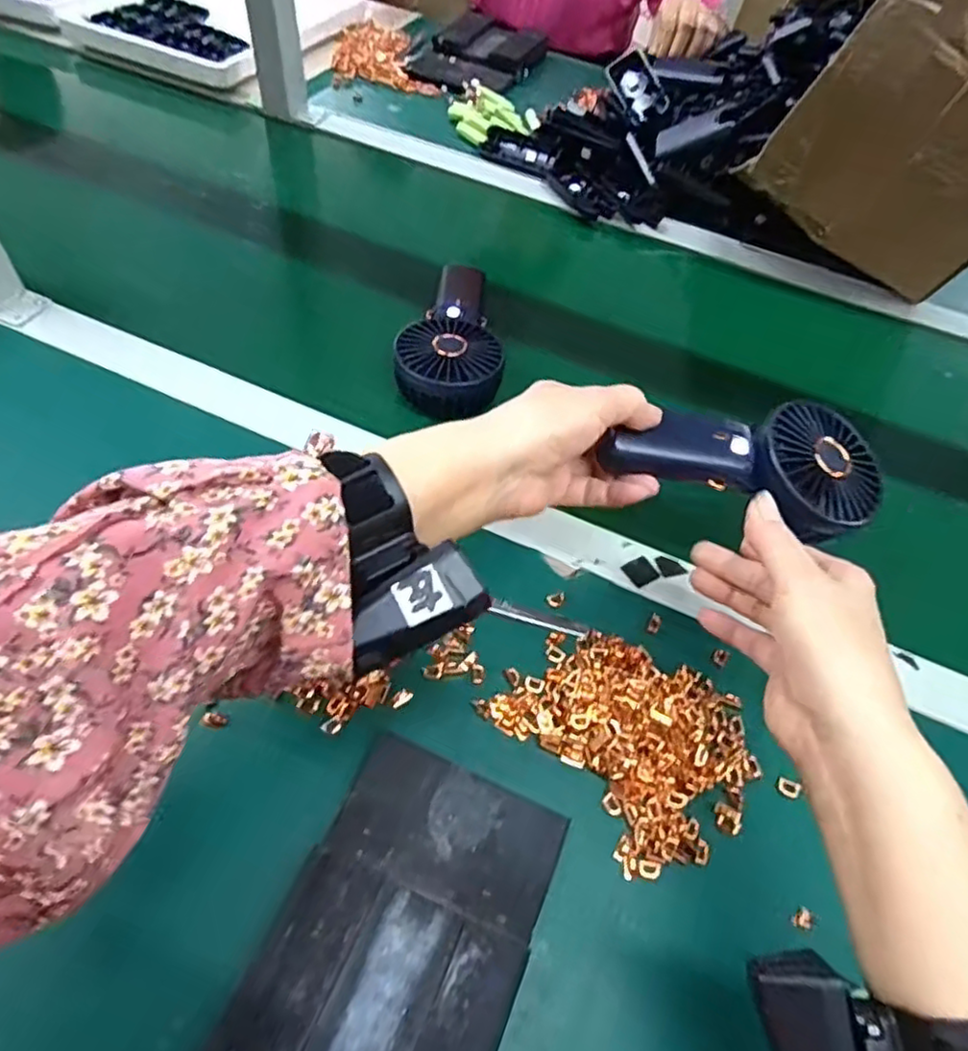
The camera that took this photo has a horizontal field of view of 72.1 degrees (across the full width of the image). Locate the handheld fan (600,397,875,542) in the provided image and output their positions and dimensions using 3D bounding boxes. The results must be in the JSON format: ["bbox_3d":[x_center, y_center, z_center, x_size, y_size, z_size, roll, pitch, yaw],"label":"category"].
[{"bbox_3d":[0.160,-0.039,0.406,0.178,0.032,0.077,6,54,-11],"label":"handheld fan"}]

